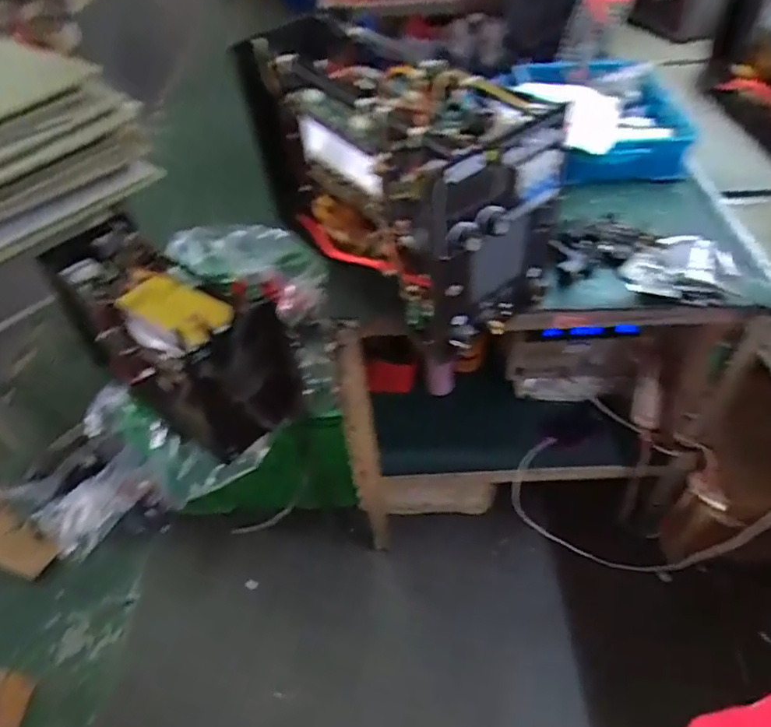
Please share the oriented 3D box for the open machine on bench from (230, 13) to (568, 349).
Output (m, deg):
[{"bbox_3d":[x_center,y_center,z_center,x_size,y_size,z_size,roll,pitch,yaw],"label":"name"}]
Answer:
[{"bbox_3d":[-0.014,-0.295,0.858,0.202,0.271,0.544,-30,53,-22],"label":"open machine on bench"}]

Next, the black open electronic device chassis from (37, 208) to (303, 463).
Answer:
[{"bbox_3d":[-0.410,-0.052,1.153,0.528,0.241,0.226,29,56,27],"label":"black open electronic device chassis"}]

